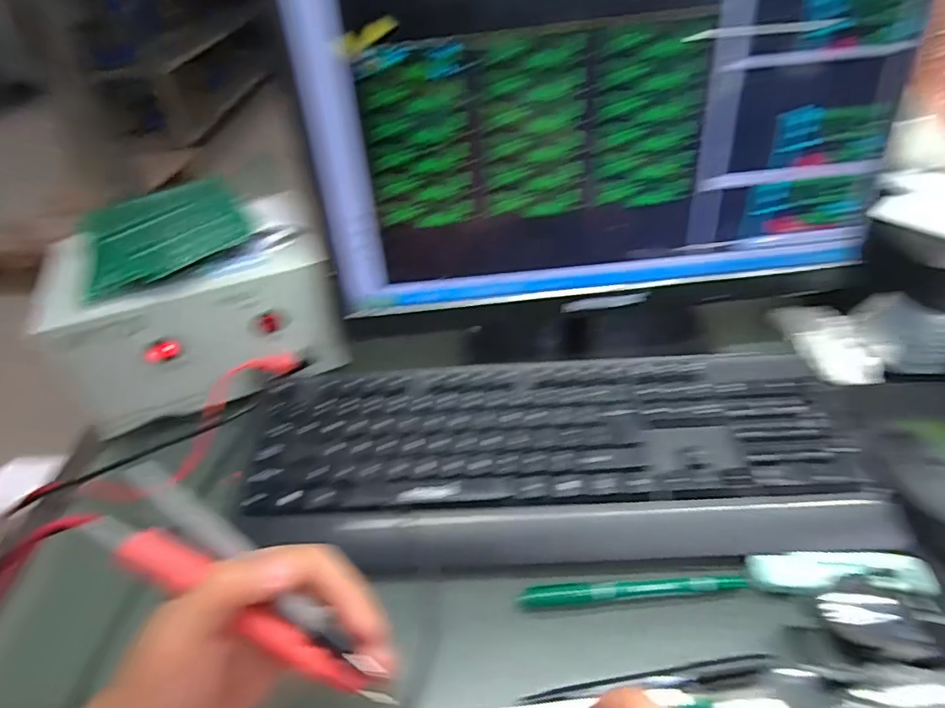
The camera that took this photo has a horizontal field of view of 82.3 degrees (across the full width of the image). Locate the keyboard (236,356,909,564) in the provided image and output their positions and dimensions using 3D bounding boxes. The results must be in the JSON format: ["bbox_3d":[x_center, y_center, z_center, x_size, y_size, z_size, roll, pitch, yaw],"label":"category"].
[{"bbox_3d":[0.055,0.070,0.397,0.425,0.034,0.158,-2,41,2],"label":"keyboard"}]

